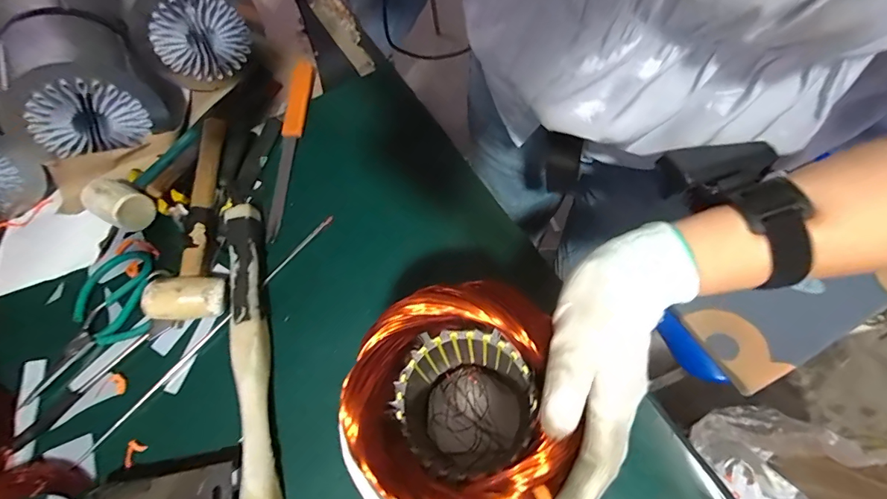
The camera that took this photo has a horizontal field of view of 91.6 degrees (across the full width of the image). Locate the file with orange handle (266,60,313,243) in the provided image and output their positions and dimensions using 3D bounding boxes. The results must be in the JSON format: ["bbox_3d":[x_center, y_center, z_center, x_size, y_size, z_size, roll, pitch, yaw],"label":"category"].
[{"bbox_3d":[-0.203,-0.139,0.560,0.029,0.025,0.266,2,65,2],"label":"file with orange handle"}]

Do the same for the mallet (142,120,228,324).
[{"bbox_3d":[-0.294,-0.038,0.507,0.076,0.050,0.251,-12,65,-4],"label":"mallet"}]

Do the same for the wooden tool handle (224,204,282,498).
[{"bbox_3d":[-0.197,0.099,0.446,0.035,0.036,0.321,-14,65,-5],"label":"wooden tool handle"}]

